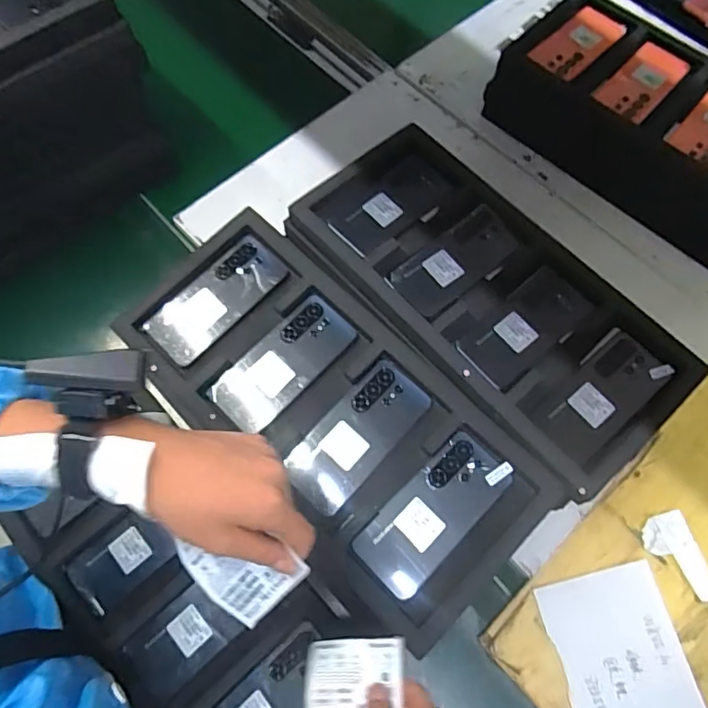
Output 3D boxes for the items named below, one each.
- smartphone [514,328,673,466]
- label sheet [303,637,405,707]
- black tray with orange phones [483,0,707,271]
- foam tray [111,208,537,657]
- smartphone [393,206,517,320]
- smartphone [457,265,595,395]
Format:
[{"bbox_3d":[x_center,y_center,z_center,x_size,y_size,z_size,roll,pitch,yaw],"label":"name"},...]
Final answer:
[{"bbox_3d":[0.271,0.041,0.588,0.164,0.008,0.085,-38,74,-14],"label":"smartphone"},{"bbox_3d":[0.000,0.285,0.457,0.085,0.006,0.071,-6,47,8],"label":"label sheet"},{"bbox_3d":[0.463,-0.341,0.817,0.481,0.126,0.233,41,73,14],"label":"black tray with orange phones"},{"bbox_3d":[-0.044,0.061,0.576,0.210,0.027,0.483,-39,75,-16],"label":"foam tray"},{"bbox_3d":[0.126,-0.115,0.652,0.165,0.008,0.073,-38,74,-14],"label":"smartphone"},{"bbox_3d":[0.200,-0.031,0.617,0.159,0.007,0.076,-39,74,-14],"label":"smartphone"}]

